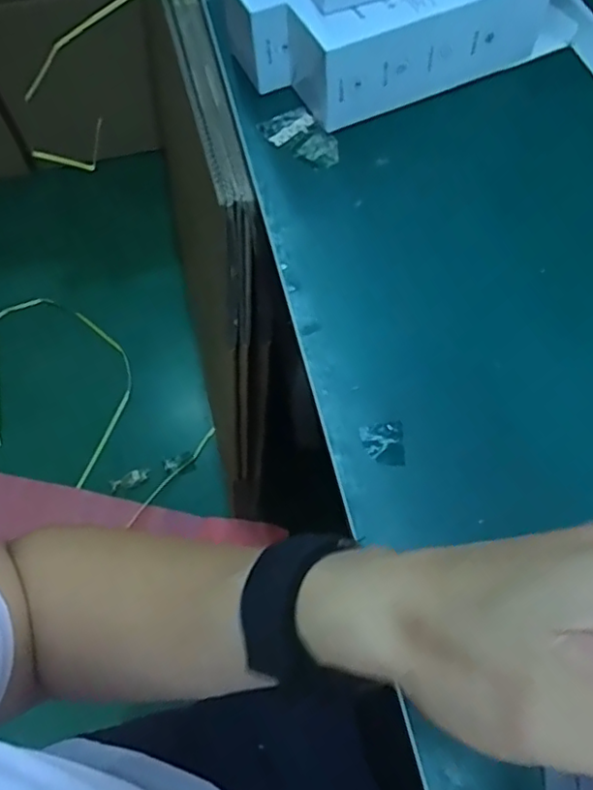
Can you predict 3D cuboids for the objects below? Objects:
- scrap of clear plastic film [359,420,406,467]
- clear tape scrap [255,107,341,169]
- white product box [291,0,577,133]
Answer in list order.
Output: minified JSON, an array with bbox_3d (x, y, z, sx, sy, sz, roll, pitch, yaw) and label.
[{"bbox_3d":[0.051,0.029,0.361,0.025,0.004,0.027,-8,61,0],"label":"scrap of clear plastic film"},{"bbox_3d":[0.006,-0.205,0.493,0.043,0.007,0.072,-32,64,-13],"label":"clear tape scrap"},{"bbox_3d":[0.113,-0.296,0.496,0.230,0.076,0.073,-22,62,-8],"label":"white product box"}]

